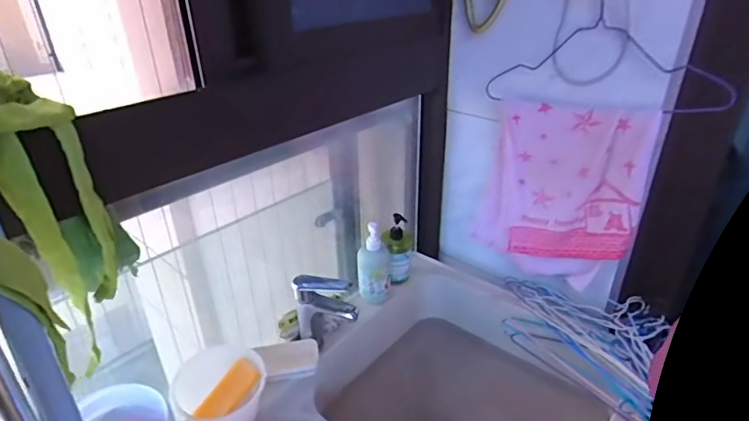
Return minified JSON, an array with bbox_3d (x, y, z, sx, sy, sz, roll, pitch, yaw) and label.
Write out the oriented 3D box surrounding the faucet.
[{"bbox_3d":[-0.092,0.193,0.890,0.125,0.133,0.039,8,30,16],"label":"faucet"}]

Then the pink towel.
[{"bbox_3d":[0.370,-0.034,0.965,0.320,0.370,0.041,21,35,35],"label":"pink towel"}]

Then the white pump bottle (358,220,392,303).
[{"bbox_3d":[-0.001,0.112,1.035,0.072,0.187,0.057,0,29,1],"label":"white pump bottle"}]

